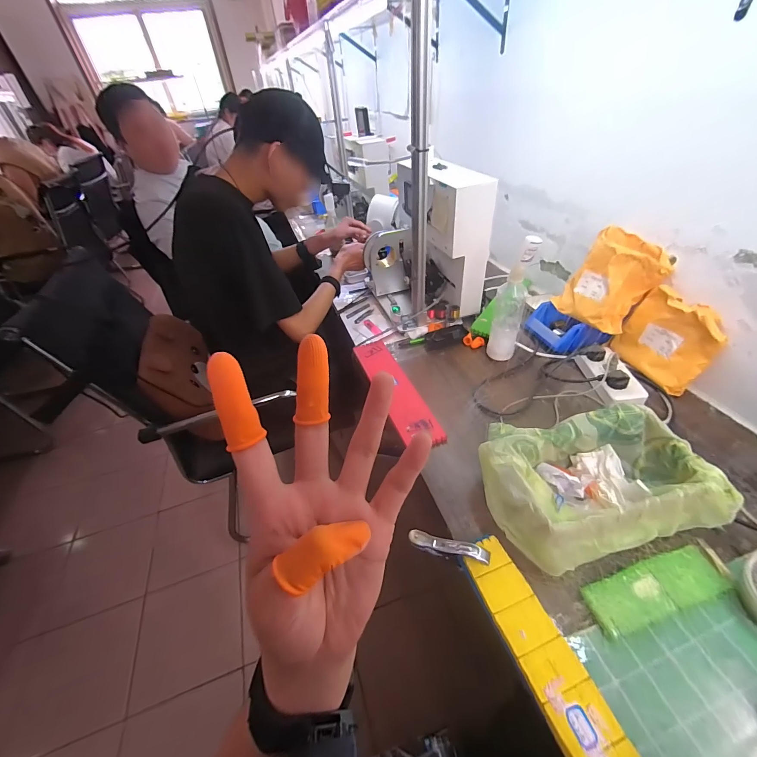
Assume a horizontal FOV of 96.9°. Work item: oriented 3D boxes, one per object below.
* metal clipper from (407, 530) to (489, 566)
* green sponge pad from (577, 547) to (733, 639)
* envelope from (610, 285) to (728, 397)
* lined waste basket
[{"bbox_3d":[0.101,0.245,0.488,0.114,0.026,0.020,11,44,19],"label":"metal clipper"},{"bbox_3d":[0.360,0.273,0.436,0.183,0.014,0.056,-14,42,-9],"label":"green sponge pad"},{"bbox_3d":[0.576,-0.080,0.675,0.025,0.161,0.169,-6,42,-16],"label":"envelope"},{"bbox_3d":[0.319,0.149,0.505,0.292,0.107,0.190,-13,42,-7],"label":"lined waste basket"}]

